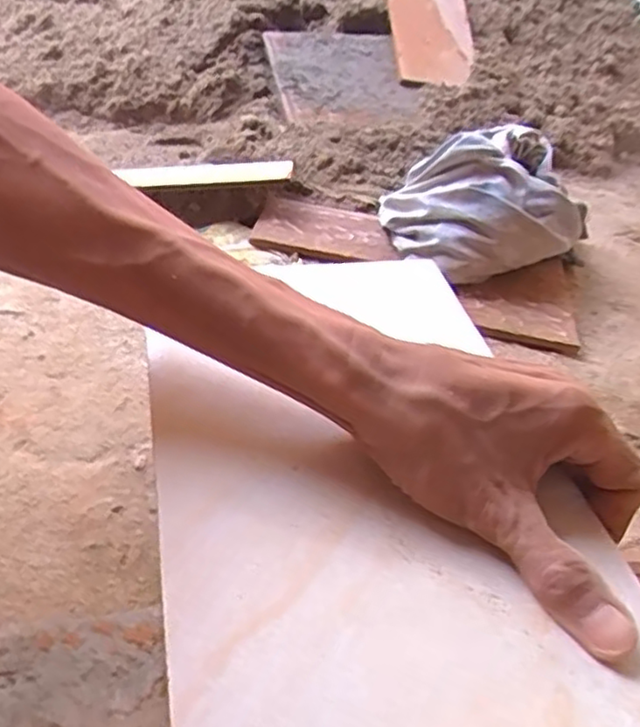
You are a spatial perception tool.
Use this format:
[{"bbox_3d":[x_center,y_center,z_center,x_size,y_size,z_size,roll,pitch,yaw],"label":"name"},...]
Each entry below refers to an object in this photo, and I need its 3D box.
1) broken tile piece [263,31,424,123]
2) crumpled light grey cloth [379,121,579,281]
[{"bbox_3d":[0.027,-0.367,0.849,0.166,0.012,0.186,-9,61,-11],"label":"broken tile piece"},{"bbox_3d":[0.154,-0.146,0.617,0.181,0.111,0.142,2,39,-3],"label":"crumpled light grey cloth"}]

